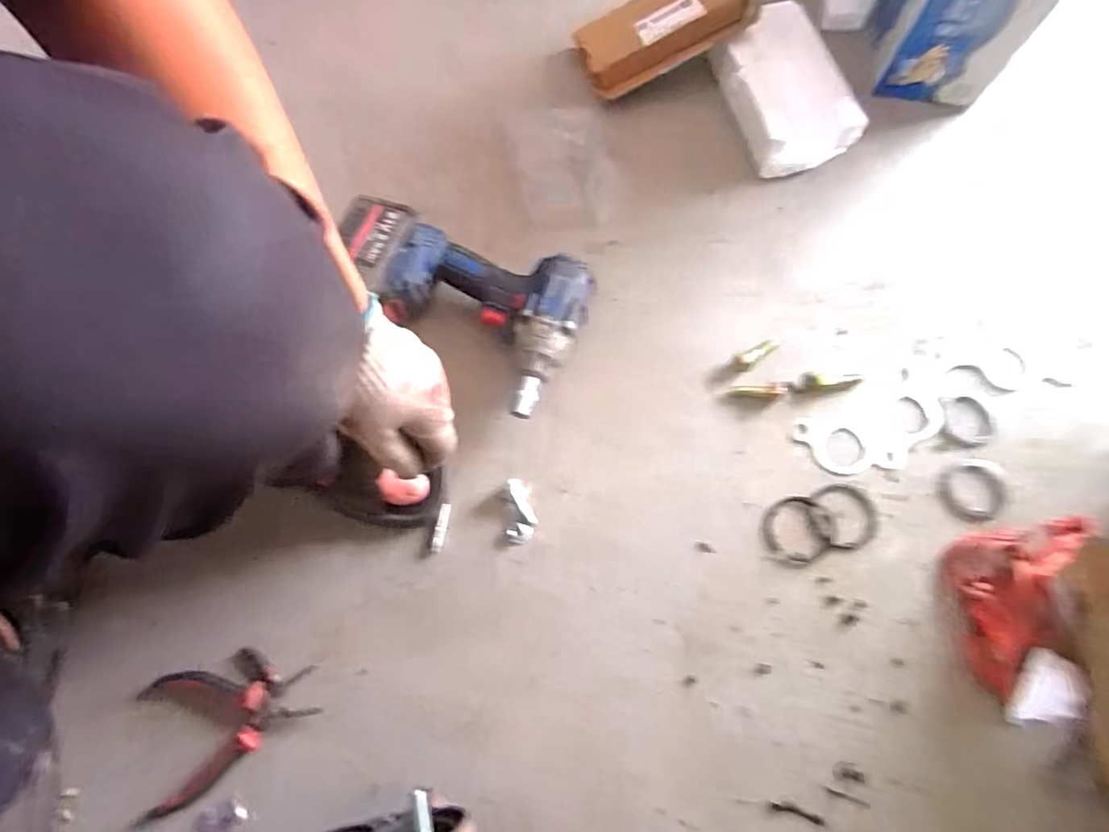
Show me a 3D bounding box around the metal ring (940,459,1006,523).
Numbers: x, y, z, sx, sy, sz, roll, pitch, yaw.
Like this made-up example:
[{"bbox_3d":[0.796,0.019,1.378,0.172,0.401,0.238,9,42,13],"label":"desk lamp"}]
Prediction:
[{"bbox_3d":[0.404,0.072,0.529,0.070,0.006,0.055,-26,72,-7],"label":"metal ring"}]

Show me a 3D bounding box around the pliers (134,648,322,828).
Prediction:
[{"bbox_3d":[-0.286,0.262,0.478,0.156,0.018,0.104,-22,71,-5],"label":"pliers"}]

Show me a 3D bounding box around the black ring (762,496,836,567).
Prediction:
[{"bbox_3d":[0.229,0.107,0.517,0.070,0.004,0.060,-34,73,-10],"label":"black ring"}]

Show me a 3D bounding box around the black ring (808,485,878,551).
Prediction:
[{"bbox_3d":[0.273,0.095,0.520,0.063,0.004,0.060,-1,70,2],"label":"black ring"}]

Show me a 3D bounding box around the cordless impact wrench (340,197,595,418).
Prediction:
[{"bbox_3d":[-0.097,-0.127,0.575,0.253,0.081,0.153,29,74,9],"label":"cordless impact wrench"}]

